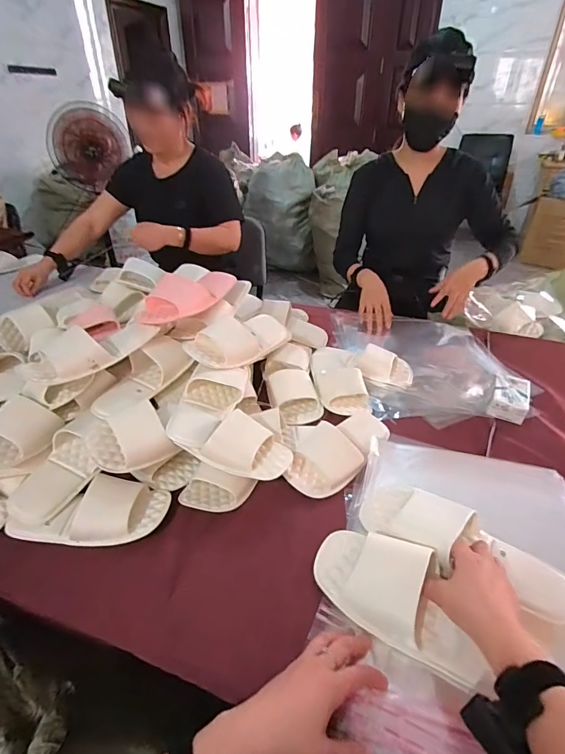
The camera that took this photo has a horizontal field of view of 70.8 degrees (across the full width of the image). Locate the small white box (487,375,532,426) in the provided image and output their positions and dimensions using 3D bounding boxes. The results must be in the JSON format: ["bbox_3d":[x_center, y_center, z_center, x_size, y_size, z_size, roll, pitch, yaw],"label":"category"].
[{"bbox_3d":[0.464,0.043,0.812,0.066,0.043,0.126,18,38,24],"label":"small white box"}]

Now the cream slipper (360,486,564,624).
[{"bbox_3d":[0.246,0.225,0.544,0.273,0.059,0.099,23,40,21],"label":"cream slipper"}]

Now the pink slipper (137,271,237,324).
[{"bbox_3d":[-0.184,-0.173,0.781,0.096,0.057,0.218,14,37,18],"label":"pink slipper"}]

